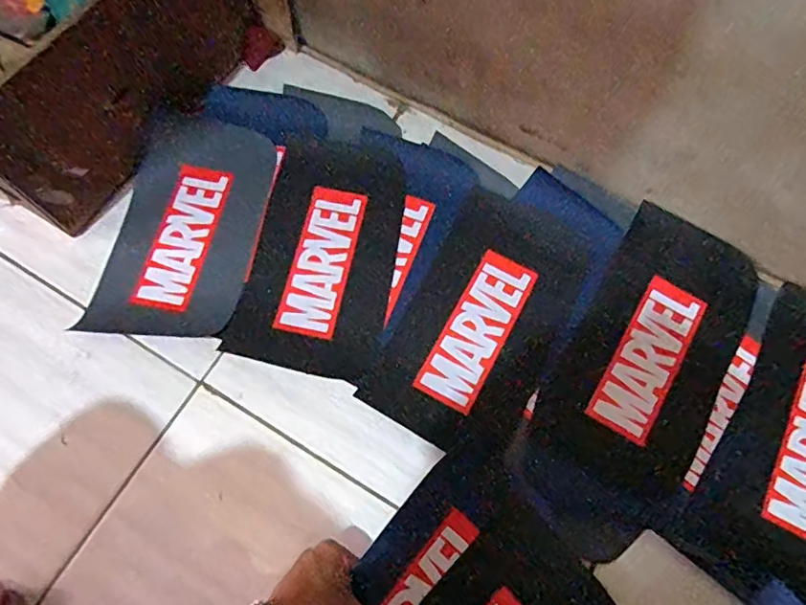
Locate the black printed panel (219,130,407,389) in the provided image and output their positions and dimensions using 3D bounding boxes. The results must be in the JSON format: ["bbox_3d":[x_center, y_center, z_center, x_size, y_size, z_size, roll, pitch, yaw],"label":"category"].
[{"bbox_3d":[-0.078,-0.057,0.577,0.145,0.011,0.265,11,71,4],"label":"black printed panel"}]

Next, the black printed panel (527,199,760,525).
[{"bbox_3d":[0.249,0.045,0.541,0.149,0.020,0.281,31,74,10],"label":"black printed panel"}]

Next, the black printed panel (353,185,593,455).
[{"bbox_3d":[0.083,0.016,0.551,0.149,0.014,0.266,28,73,9],"label":"black printed panel"}]

